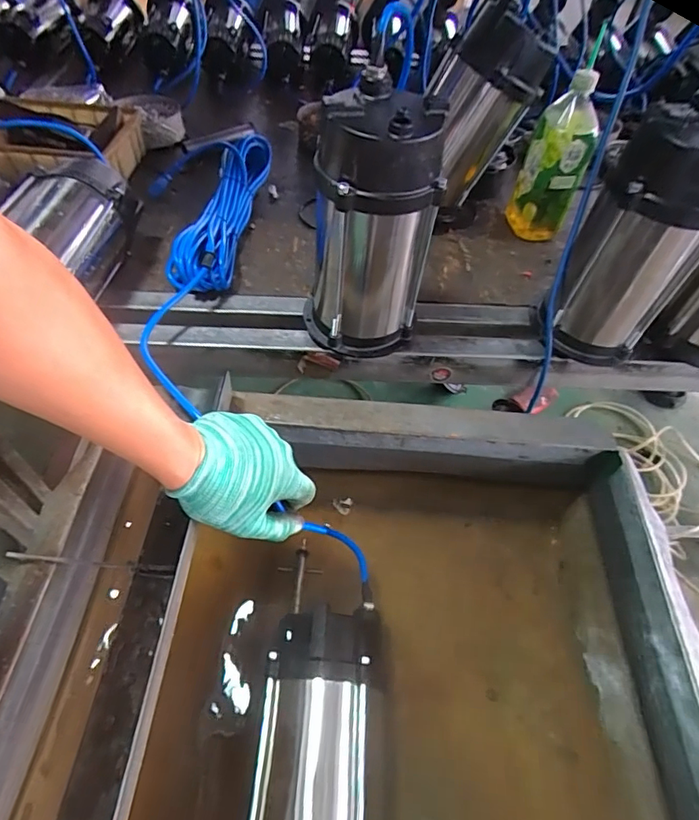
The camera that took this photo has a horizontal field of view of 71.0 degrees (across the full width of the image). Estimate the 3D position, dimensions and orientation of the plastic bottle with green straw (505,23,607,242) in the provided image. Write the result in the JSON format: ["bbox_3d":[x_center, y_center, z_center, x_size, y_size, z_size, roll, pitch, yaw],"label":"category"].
[{"bbox_3d":[0.293,-0.358,0.704,0.083,0.211,0.075,12,53,7],"label":"plastic bottle with green straw"}]

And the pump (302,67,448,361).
[{"bbox_3d":[0.017,-0.185,0.527,0.123,0.260,0.111,-10,54,-10],"label":"pump"}]

